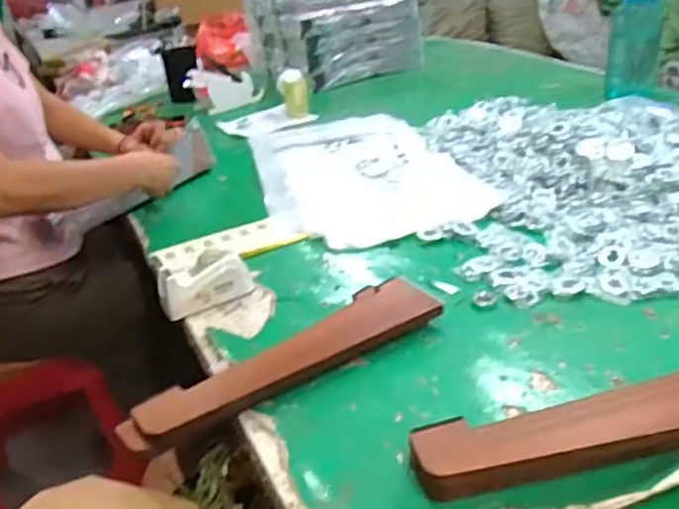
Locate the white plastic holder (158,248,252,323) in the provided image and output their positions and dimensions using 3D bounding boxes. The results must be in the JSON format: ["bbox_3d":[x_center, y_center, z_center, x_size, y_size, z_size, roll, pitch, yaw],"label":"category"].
[{"bbox_3d":[-0.176,0.033,0.845,0.120,0.053,0.056,-20,32,-22],"label":"white plastic holder"}]

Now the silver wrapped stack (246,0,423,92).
[{"bbox_3d":[-0.017,-0.640,1.827,0.404,0.242,0.340,-16,31,-17],"label":"silver wrapped stack"}]

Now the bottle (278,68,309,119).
[{"bbox_3d":[-0.108,-0.375,1.524,0.067,0.109,0.059,-7,29,-2],"label":"bottle"}]

